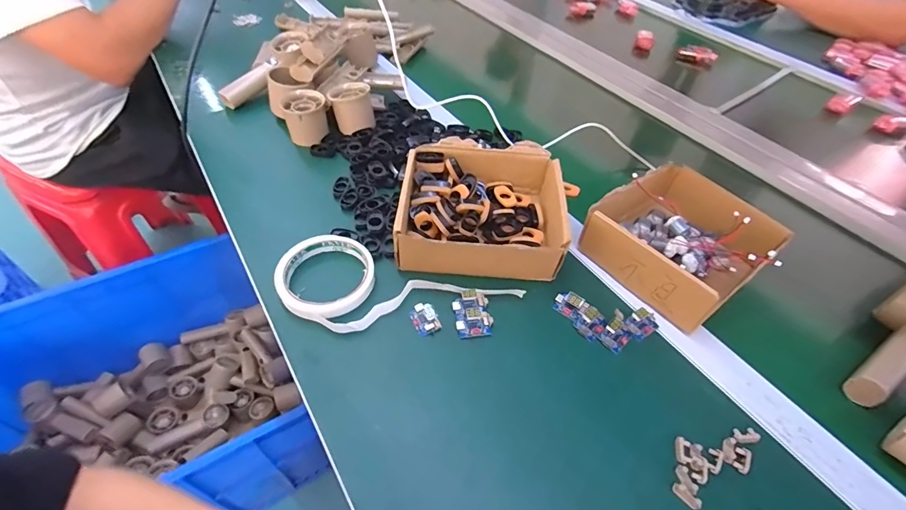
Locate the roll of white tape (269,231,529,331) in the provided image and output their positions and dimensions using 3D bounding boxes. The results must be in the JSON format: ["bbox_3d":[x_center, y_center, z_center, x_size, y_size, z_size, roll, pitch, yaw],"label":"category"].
[{"bbox_3d":[-0.059,0.039,0.404,0.227,0.017,0.099,17,49,10],"label":"roll of white tape"}]

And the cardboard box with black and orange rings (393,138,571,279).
[{"bbox_3d":[0.039,-0.052,0.460,0.179,0.056,0.154,6,48,0],"label":"cardboard box with black and orange rings"}]

